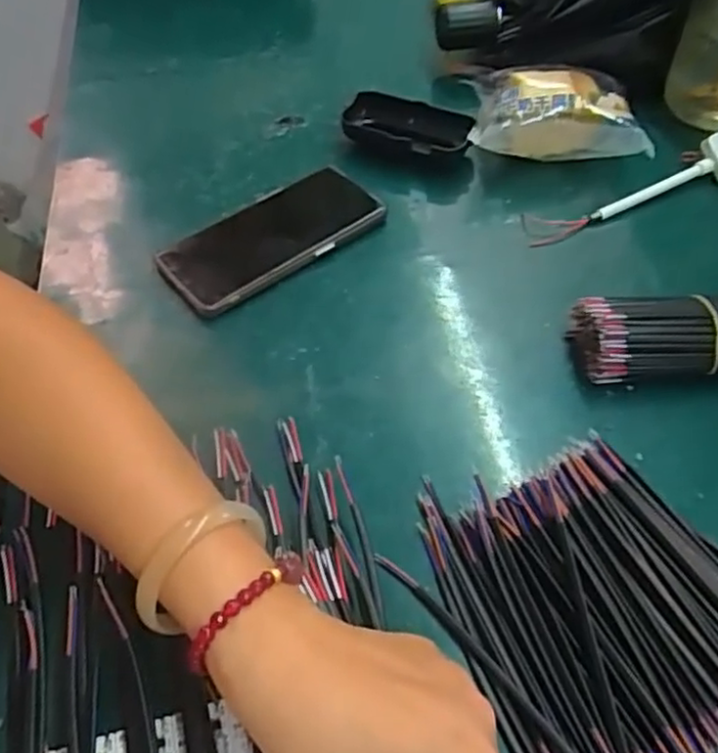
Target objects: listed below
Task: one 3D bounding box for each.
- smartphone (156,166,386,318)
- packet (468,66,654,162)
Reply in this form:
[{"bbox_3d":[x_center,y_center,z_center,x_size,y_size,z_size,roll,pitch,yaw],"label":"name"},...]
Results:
[{"bbox_3d":[-0.066,-0.104,0.502,0.160,0.017,0.081,-34,59,-19],"label":"smartphone"},{"bbox_3d":[0.154,-0.208,0.532,0.131,0.053,0.088,1,58,5],"label":"packet"}]

